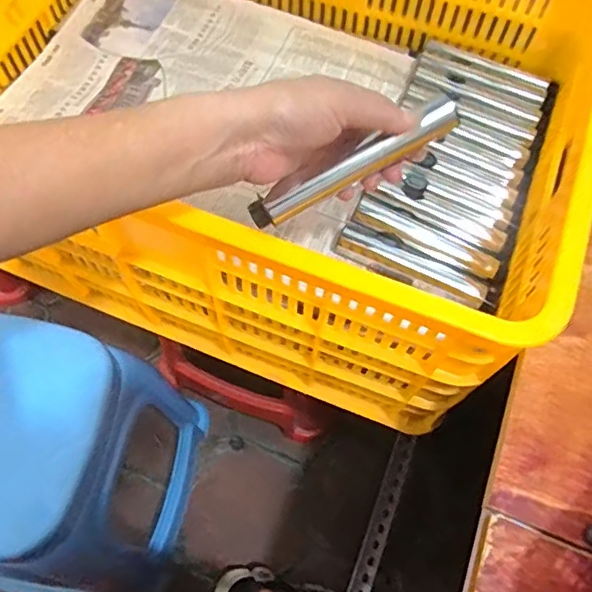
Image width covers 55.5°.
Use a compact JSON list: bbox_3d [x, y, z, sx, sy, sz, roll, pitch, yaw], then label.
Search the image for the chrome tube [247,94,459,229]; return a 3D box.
[{"bbox_3d":[0.038,-0.087,0.377,0.149,0.017,0.016,-28,67,6],"label":"chrome tube"}]

